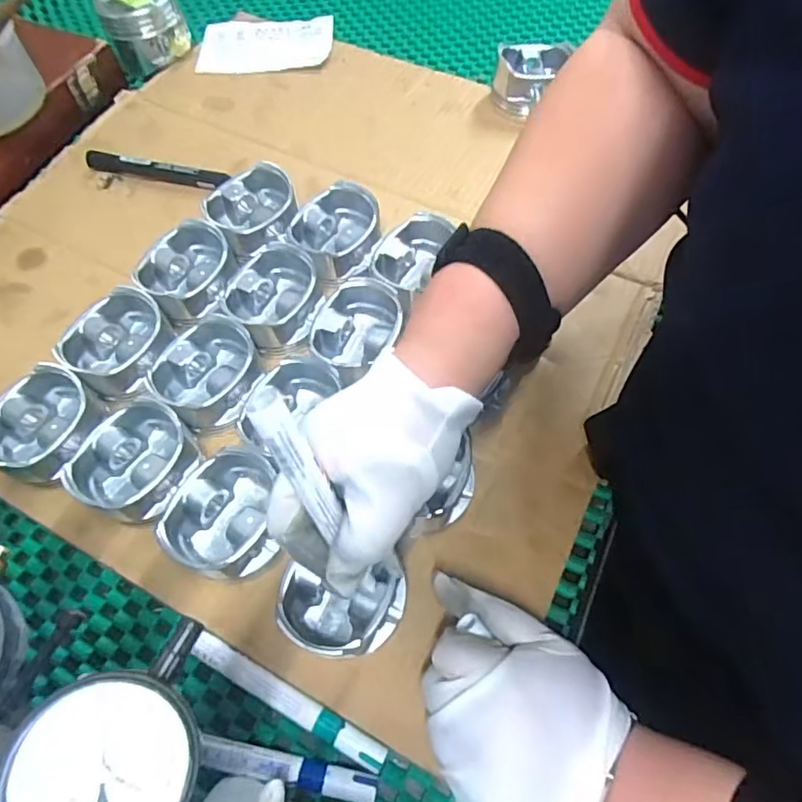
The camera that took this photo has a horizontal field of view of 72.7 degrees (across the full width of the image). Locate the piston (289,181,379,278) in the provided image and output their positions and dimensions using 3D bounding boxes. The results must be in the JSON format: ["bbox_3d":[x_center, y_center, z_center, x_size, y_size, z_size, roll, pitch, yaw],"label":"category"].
[{"bbox_3d":[-0.051,-0.138,0.445,0.068,0.042,0.076,37,67,20],"label":"piston"}]

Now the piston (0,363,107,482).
[{"bbox_3d":[-0.250,0.020,0.386,0.066,0.053,0.078,30,67,16],"label":"piston"}]

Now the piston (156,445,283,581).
[{"bbox_3d":[-0.111,0.076,0.354,0.070,0.054,0.076,-8,62,-3],"label":"piston"}]

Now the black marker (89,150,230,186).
[{"bbox_3d":[-0.233,-0.219,0.517,0.142,0.017,0.014,12,60,8],"label":"black marker"}]

